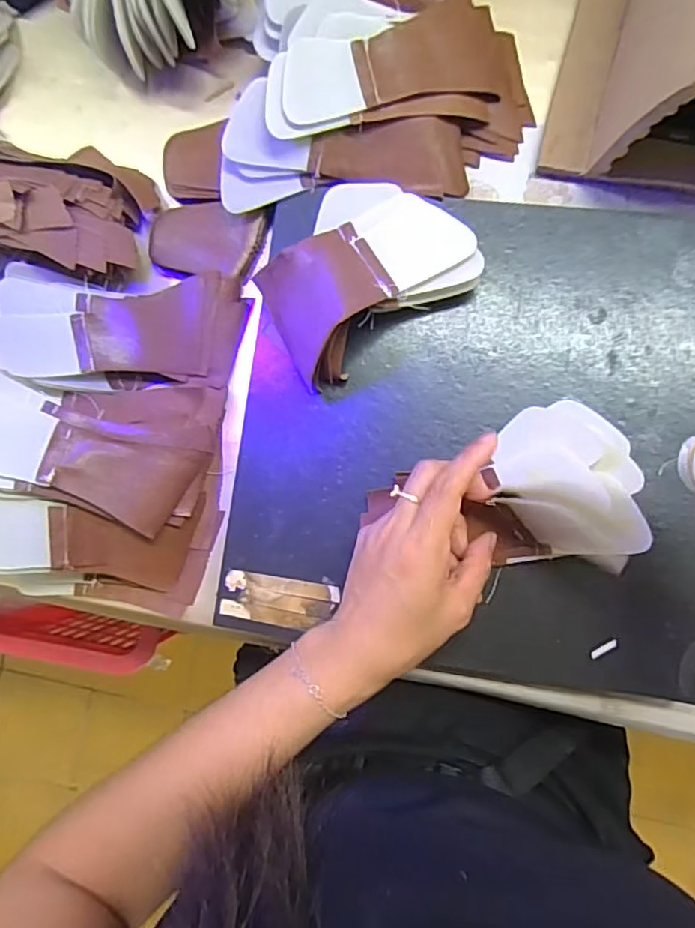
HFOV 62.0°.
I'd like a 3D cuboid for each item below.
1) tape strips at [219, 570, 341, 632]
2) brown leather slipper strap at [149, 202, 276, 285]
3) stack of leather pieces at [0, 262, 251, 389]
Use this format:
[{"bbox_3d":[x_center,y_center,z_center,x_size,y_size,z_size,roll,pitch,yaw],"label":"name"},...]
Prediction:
[{"bbox_3d":[-0.045,0.091,0.382,0.076,0.005,0.031,7,88,6],"label":"tape strips"},{"bbox_3d":[-0.102,-0.162,0.418,0.084,0.011,0.061,17,89,6],"label":"brown leather slipper strap"},{"bbox_3d":[-0.159,-0.094,0.405,0.162,0.035,0.083,4,87,6],"label":"stack of leather pieces"}]

